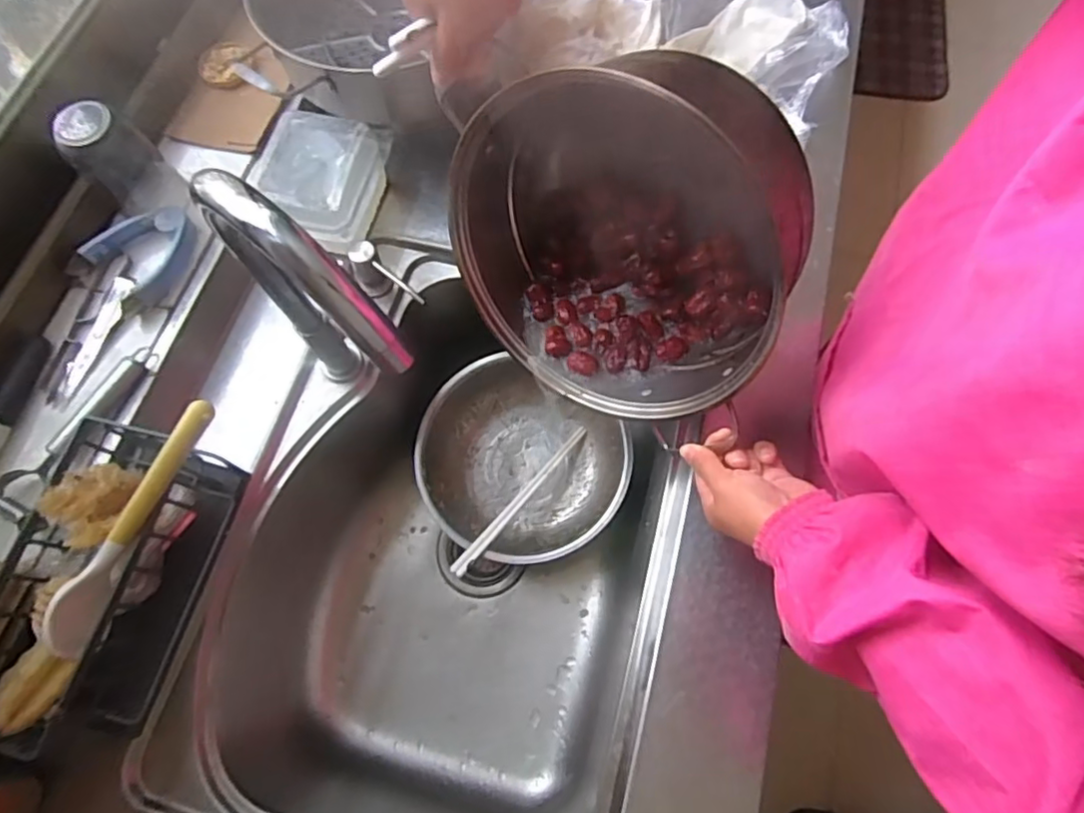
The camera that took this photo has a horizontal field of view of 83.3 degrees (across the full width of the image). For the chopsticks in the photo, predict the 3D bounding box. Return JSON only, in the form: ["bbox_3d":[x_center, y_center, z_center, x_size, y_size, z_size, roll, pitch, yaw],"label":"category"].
[{"bbox_3d":[-0.020,0.101,0.700,0.014,0.010,0.238,36,55,14],"label":"chopsticks"}]

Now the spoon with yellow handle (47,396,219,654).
[{"bbox_3d":[-0.297,0.083,0.439,0.027,0.043,0.193,24,72,10],"label":"spoon with yellow handle"}]

